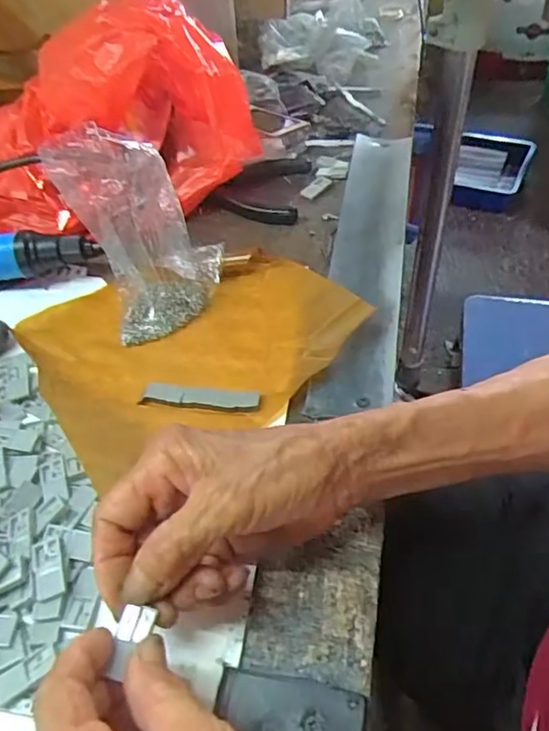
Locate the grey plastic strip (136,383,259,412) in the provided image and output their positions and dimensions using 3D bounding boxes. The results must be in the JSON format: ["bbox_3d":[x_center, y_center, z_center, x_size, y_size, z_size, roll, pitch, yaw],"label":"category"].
[{"bbox_3d":[-0.046,0.020,0.351,0.073,0.005,0.016,5,48,10],"label":"grey plastic strip"}]

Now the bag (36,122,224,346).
[{"bbox_3d":[-0.085,-0.090,0.384,0.088,0.112,0.077,-19,49,-12],"label":"bag"}]

